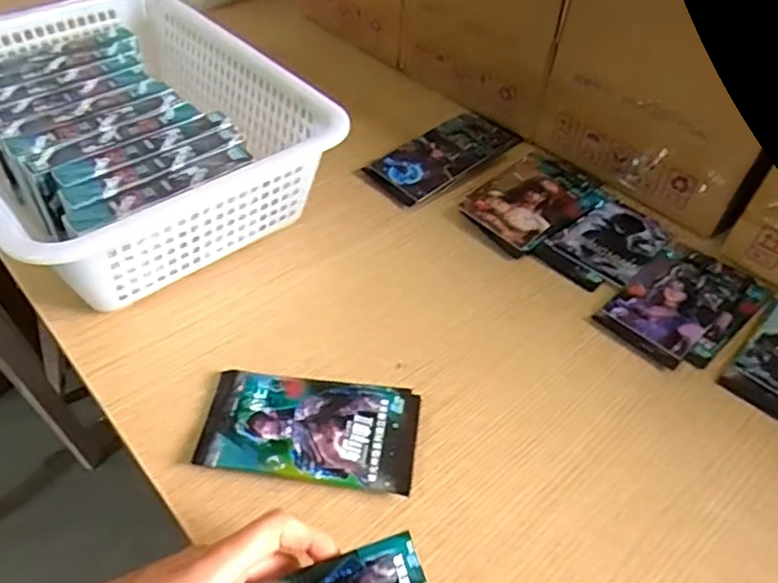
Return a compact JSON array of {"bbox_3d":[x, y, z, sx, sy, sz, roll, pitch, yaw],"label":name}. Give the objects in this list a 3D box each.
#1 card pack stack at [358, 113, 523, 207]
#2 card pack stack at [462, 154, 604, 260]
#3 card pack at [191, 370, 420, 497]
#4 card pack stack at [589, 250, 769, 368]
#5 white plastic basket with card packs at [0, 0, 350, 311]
[{"bbox_3d":[0.066,-0.143,0.630,0.168,0.014,0.075,-31,57,-27],"label":"card pack stack"},{"bbox_3d":[0.138,-0.089,0.589,0.087,0.013,0.141,38,56,27],"label":"card pack stack"},{"bbox_3d":[-0.052,0.091,0.415,0.141,0.012,0.078,7,48,2],"label":"card pack"},{"bbox_3d":[0.247,0.009,0.511,0.139,0.010,0.085,-32,57,-28],"label":"card pack stack"},{"bbox_3d":[-0.237,-0.140,0.549,0.261,0.104,0.356,-32,57,-28],"label":"white plastic basket with card packs"}]

